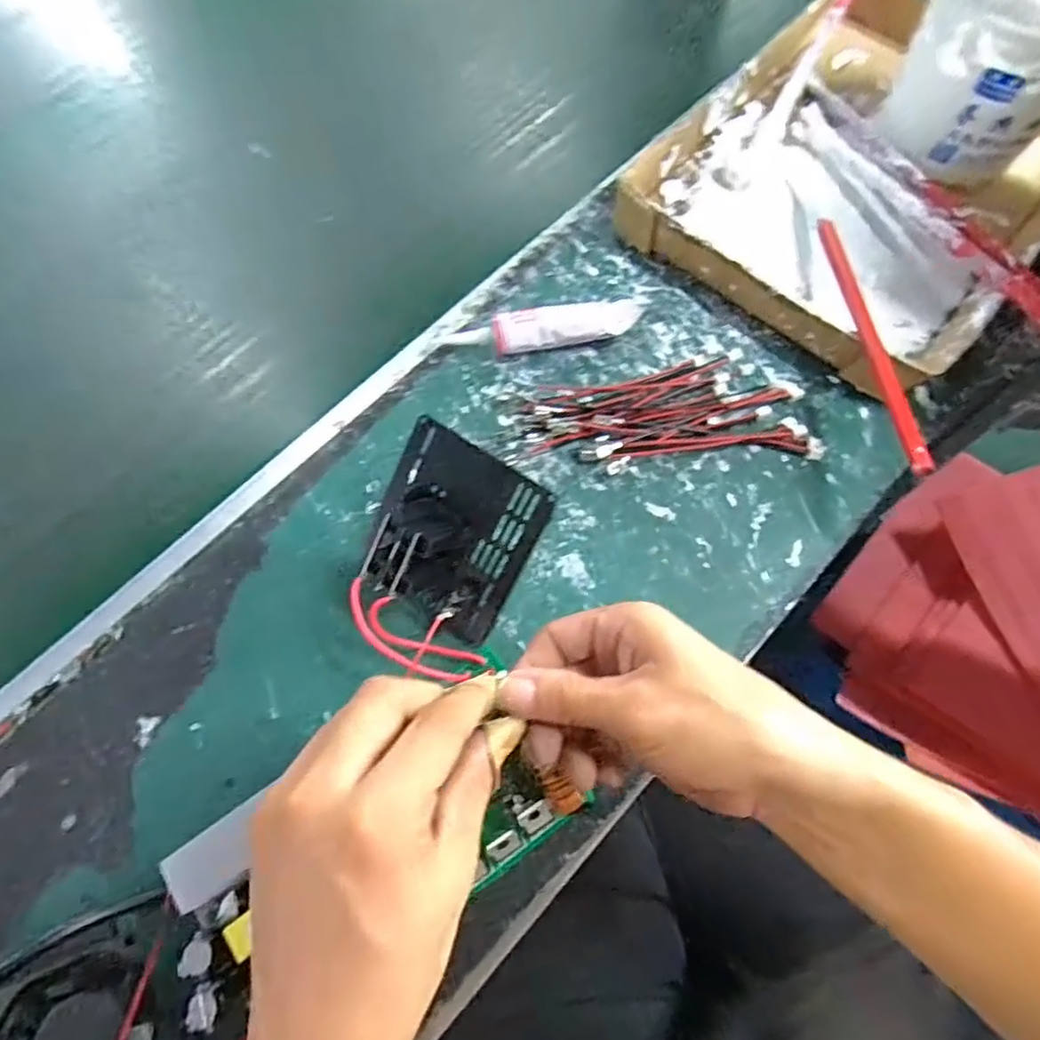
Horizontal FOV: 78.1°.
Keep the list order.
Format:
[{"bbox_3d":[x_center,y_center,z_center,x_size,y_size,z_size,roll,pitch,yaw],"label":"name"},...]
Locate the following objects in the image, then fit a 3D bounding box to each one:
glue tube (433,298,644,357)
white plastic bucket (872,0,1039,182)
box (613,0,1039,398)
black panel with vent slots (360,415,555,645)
[{"bbox_3d":[0.015,-0.124,0.416,0.129,0.026,0.032,-11,70,-3],"label":"glue tube"},{"bbox_3d":[0.322,-0.315,0.422,0.123,0.120,0.125,31,73,12],"label":"white plastic bucket"},{"bbox_3d":[0.252,-0.254,0.450,0.233,0.038,0.327,40,75,15],"label":"box"},{"bbox_3d":[-0.040,0.006,0.333,0.086,0.038,0.095,31,107,12],"label":"black panel with vent slots"}]

